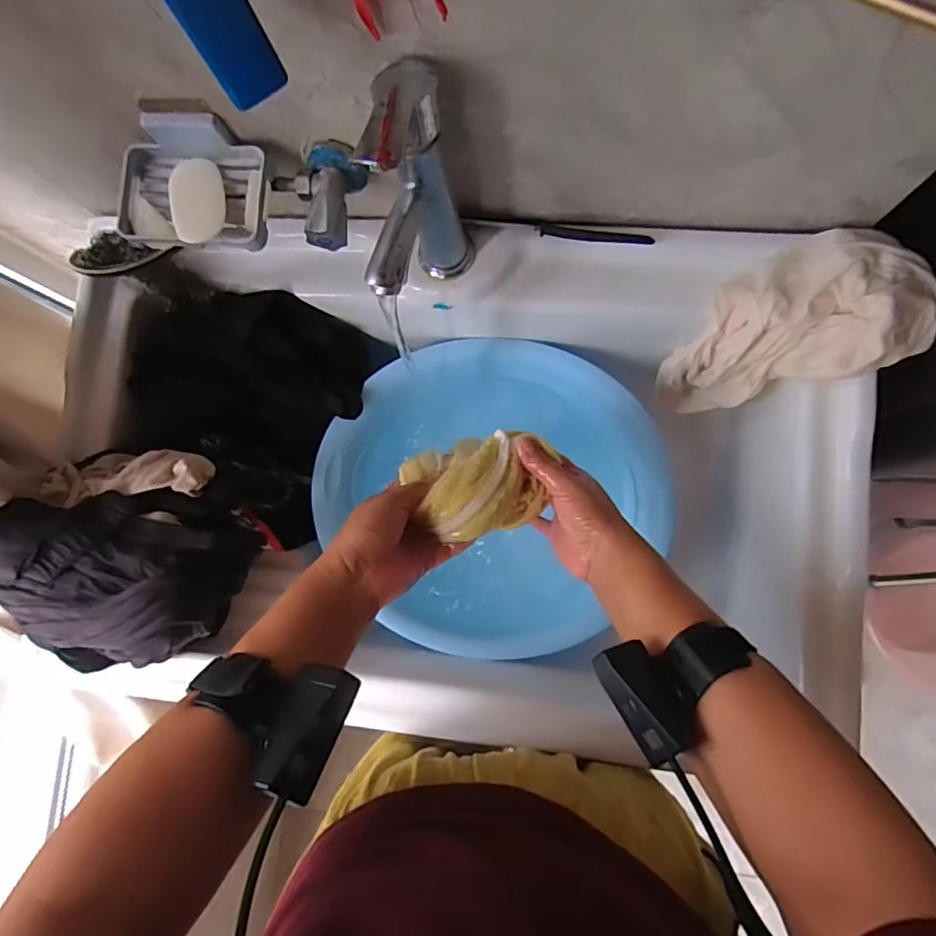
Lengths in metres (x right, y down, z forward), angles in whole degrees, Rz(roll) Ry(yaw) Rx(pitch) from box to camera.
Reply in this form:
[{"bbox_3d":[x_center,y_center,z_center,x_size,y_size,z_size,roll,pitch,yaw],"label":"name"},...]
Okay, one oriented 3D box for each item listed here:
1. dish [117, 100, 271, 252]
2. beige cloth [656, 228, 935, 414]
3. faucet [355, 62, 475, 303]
[{"bbox_3d":[-0.236,-0.238,0.455,0.130,0.061,0.092,5,84,7],"label":"dish"},{"bbox_3d":[0.318,-0.129,0.561,0.194,0.202,0.123,-18,81,4],"label":"beige cloth"},{"bbox_3d":[-0.037,-0.196,0.447,0.052,0.201,0.135,4,83,7],"label":"faucet"}]

